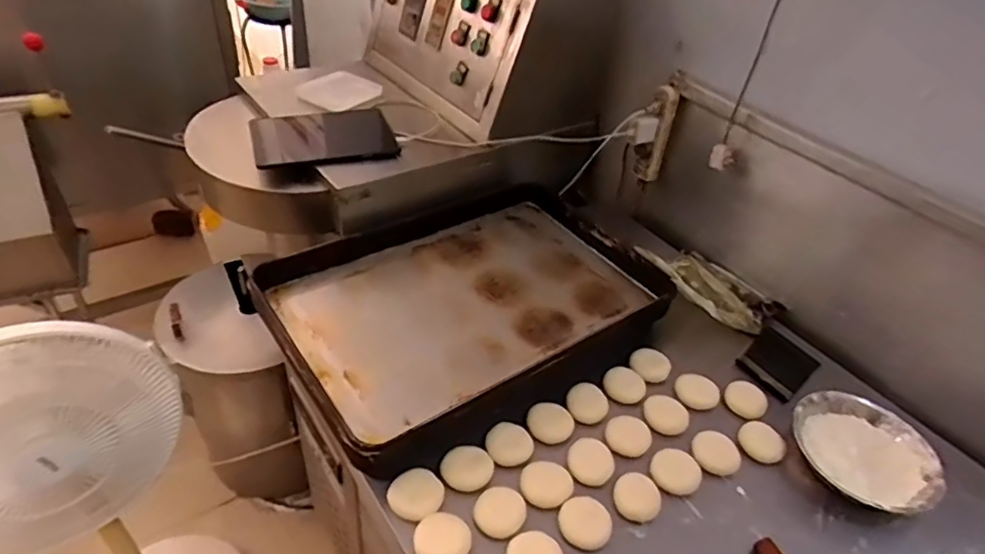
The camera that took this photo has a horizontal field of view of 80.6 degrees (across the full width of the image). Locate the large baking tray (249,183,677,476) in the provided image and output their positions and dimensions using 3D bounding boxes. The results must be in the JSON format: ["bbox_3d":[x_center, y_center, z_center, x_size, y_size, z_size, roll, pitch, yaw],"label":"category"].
[{"bbox_3d":[-0.054,0.026,0.959,0.572,0.076,0.449,-21,48,-30],"label":"large baking tray"}]

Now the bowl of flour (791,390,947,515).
[{"bbox_3d":[0.514,0.240,0.806,0.186,0.043,0.177,5,40,-4],"label":"bowl of flour"}]

